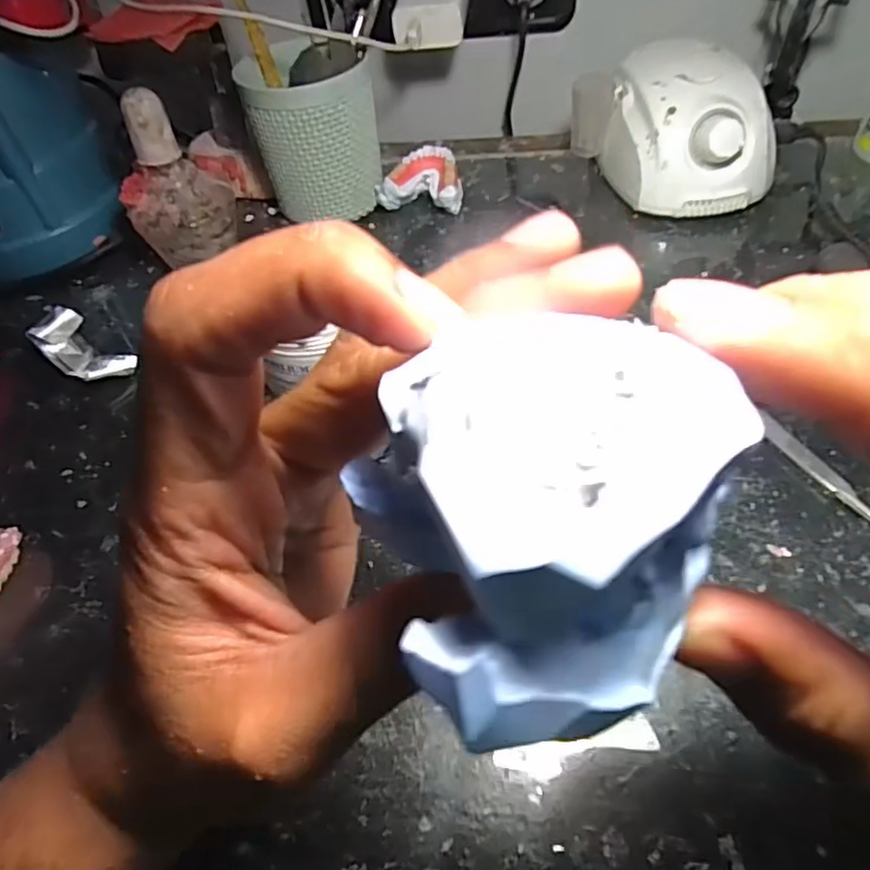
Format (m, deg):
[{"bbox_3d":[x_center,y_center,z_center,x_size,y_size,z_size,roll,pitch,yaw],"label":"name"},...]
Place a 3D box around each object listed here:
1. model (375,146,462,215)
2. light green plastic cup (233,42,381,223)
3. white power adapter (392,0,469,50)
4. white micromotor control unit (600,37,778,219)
[{"bbox_3d":[-0.013,-0.200,0.497,0.065,0.035,0.055,-5,50,3],"label":"model"},{"bbox_3d":[-0.089,-0.227,0.476,0.092,0.116,0.080,-10,50,-2],"label":"light green plastic cup"},{"bbox_3d":[-0.002,-0.337,0.486,0.056,0.033,0.088,0,50,7],"label":"white power adapter"},{"bbox_3d":[0.185,-0.229,0.467,0.095,0.083,0.130,-12,50,-3],"label":"white micromotor control unit"}]

